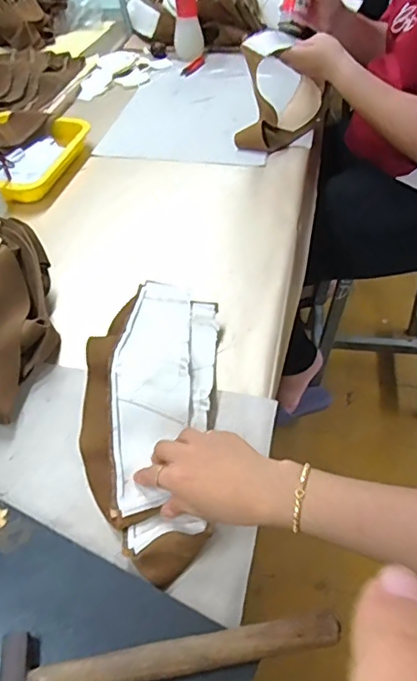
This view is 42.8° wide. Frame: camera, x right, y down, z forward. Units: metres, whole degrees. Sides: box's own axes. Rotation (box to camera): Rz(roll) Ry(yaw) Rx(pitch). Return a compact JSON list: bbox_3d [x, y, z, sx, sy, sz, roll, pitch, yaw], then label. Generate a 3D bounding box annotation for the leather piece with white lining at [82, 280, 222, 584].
[{"bbox_3d":[-0.065,0.057,0.572,0.146,0.055,0.352,-1,49,2],"label":"leather piece with white lining"}]

